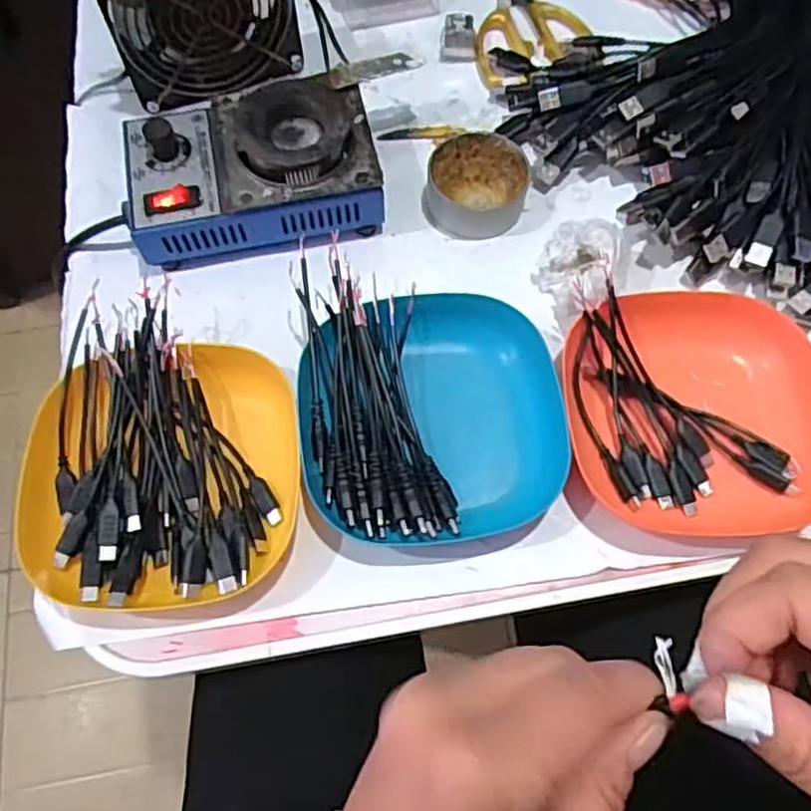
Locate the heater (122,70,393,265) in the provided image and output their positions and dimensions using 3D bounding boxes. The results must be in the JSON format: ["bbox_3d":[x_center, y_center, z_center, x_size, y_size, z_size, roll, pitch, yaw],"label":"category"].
[{"bbox_3d":[-0.095,-0.150,0.439,0.151,0.051,0.101,-9,67,-3],"label":"heater"}]

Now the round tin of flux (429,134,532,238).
[{"bbox_3d":[0.047,-0.142,0.459,0.064,0.027,0.060,0,67,0],"label":"round tin of flux"}]

